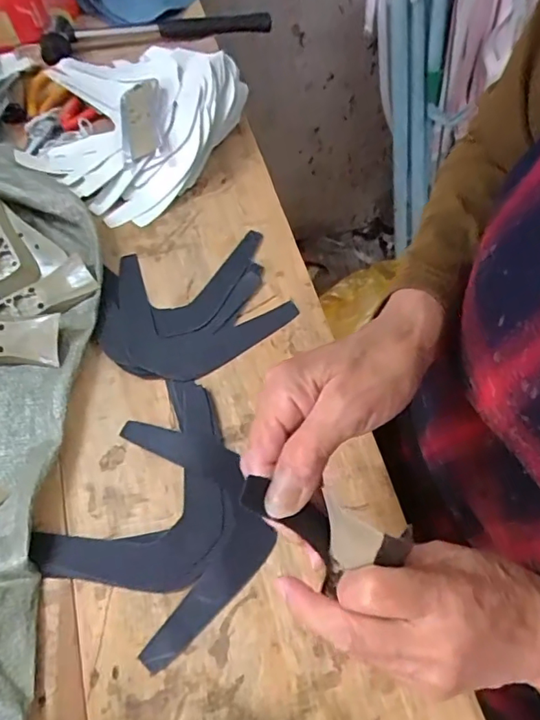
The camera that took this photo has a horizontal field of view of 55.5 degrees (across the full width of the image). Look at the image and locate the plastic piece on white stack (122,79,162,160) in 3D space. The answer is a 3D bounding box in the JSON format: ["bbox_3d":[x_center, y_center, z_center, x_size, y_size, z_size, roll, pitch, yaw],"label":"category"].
[{"bbox_3d":[-0.134,-0.254,0.534,0.038,0.008,0.121,-10,59,-1],"label":"plastic piece on white stack"}]

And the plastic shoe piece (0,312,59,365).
[{"bbox_3d":[-0.221,-0.018,0.432,0.093,0.021,0.042,3,93,5],"label":"plastic shoe piece"}]

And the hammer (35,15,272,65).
[{"bbox_3d":[-0.140,-0.414,0.635,0.283,0.028,0.072,-11,62,-6],"label":"hammer"}]

